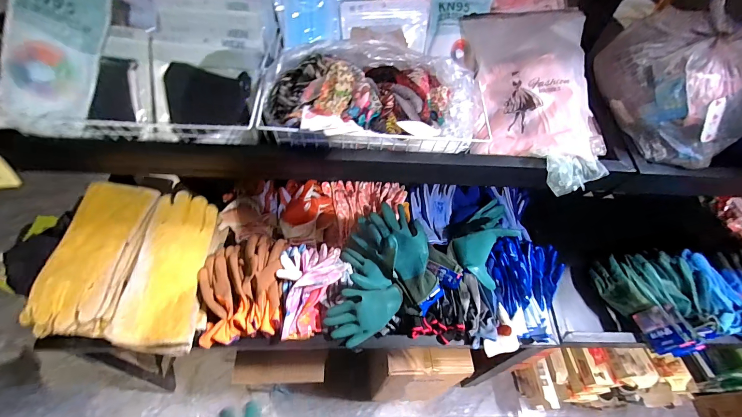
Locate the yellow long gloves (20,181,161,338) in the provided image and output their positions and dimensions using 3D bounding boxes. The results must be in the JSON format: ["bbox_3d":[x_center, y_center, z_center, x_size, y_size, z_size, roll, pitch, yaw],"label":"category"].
[{"bbox_3d":[-0.593,0.106,0.698,0.153,0.090,0.330,4,57,-2],"label":"yellow long gloves"}]

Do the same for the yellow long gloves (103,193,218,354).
[{"bbox_3d":[-0.458,0.138,0.712,0.157,0.050,0.348,6,74,-1],"label":"yellow long gloves"}]

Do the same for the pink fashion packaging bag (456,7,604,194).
[{"bbox_3d":[0.312,-0.207,0.587,0.226,0.065,0.353,-11,81,7],"label":"pink fashion packaging bag"}]

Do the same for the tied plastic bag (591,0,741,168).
[{"bbox_3d":[0.595,-0.240,0.594,0.225,0.180,0.258,-15,55,-17],"label":"tied plastic bag"}]

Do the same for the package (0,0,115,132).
[{"bbox_3d":[-0.503,-0.254,0.501,0.119,0.028,0.258,13,97,-26],"label":"package"}]

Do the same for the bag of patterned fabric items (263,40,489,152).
[{"bbox_3d":[0.009,-0.200,0.559,0.385,0.099,0.191,-3,52,-8],"label":"bag of patterned fabric items"}]

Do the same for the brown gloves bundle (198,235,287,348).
[{"bbox_3d":[-0.297,0.180,0.731,0.189,0.066,0.228,-7,58,-9],"label":"brown gloves bundle"}]

